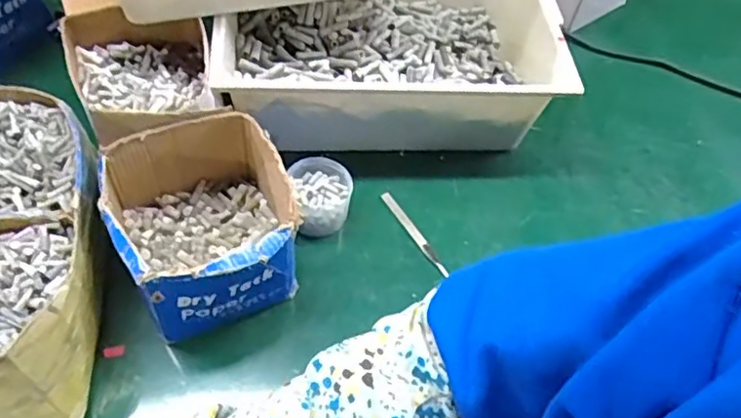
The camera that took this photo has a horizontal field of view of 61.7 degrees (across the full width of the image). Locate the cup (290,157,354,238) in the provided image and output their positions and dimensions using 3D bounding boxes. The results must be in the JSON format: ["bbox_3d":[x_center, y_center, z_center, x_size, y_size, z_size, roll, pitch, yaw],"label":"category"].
[{"bbox_3d":[-0.048,-0.012,0.615,0.061,0.048,0.070,-12,58,-13],"label":"cup"}]

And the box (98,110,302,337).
[{"bbox_3d":[-0.141,0.019,0.541,0.136,0.123,0.145,-22,61,-19],"label":"box"}]

